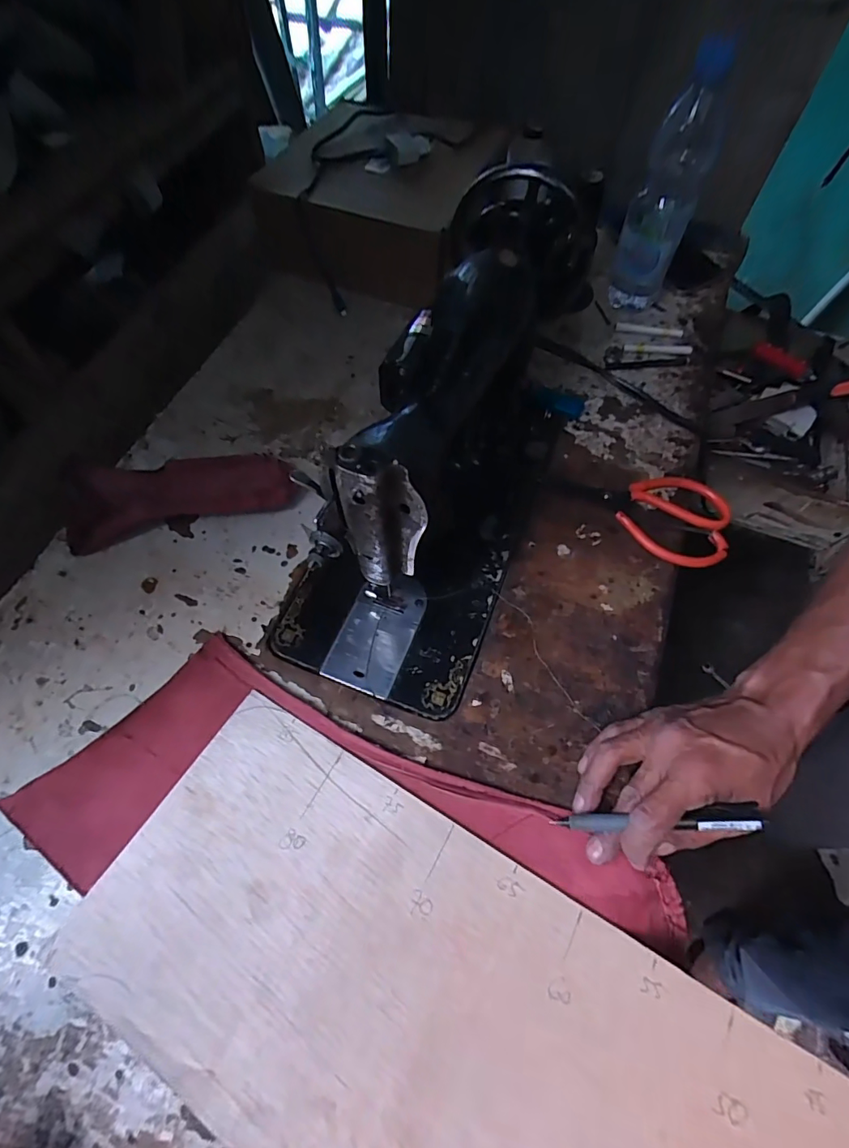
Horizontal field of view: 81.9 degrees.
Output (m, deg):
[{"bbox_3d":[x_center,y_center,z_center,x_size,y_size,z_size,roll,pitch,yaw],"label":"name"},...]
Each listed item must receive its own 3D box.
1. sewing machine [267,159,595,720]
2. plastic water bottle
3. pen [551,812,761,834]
[{"bbox_3d":[0.011,-0.112,0.419,0.175,0.212,0.382,19,60,11],"label":"sewing machine"},{"bbox_3d":[0.274,-0.426,0.557,0.068,0.236,0.075,18,64,10],"label":"plastic water bottle"},{"bbox_3d":[0.152,0.170,0.331,0.132,0.013,0.009,-11,58,24],"label":"pen"}]

